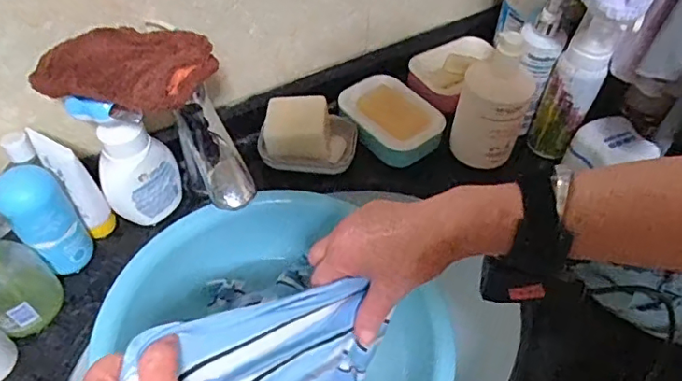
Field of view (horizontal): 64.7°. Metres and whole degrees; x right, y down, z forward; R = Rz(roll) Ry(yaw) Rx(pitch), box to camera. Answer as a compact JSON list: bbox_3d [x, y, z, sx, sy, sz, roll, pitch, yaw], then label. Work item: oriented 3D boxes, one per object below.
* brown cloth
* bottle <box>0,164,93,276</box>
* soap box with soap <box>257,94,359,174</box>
[{"bbox_3d":[-0.179,-0.107,0.454,0.145,0.035,0.073,12,53,8],"label":"brown cloth"},{"bbox_3d":[-0.289,0.026,0.524,0.053,0.118,0.059,-38,62,-26],"label":"bottle"},{"bbox_3d":[-0.037,-0.072,0.644,0.112,0.056,0.081,5,52,2],"label":"soap box with soap"}]

